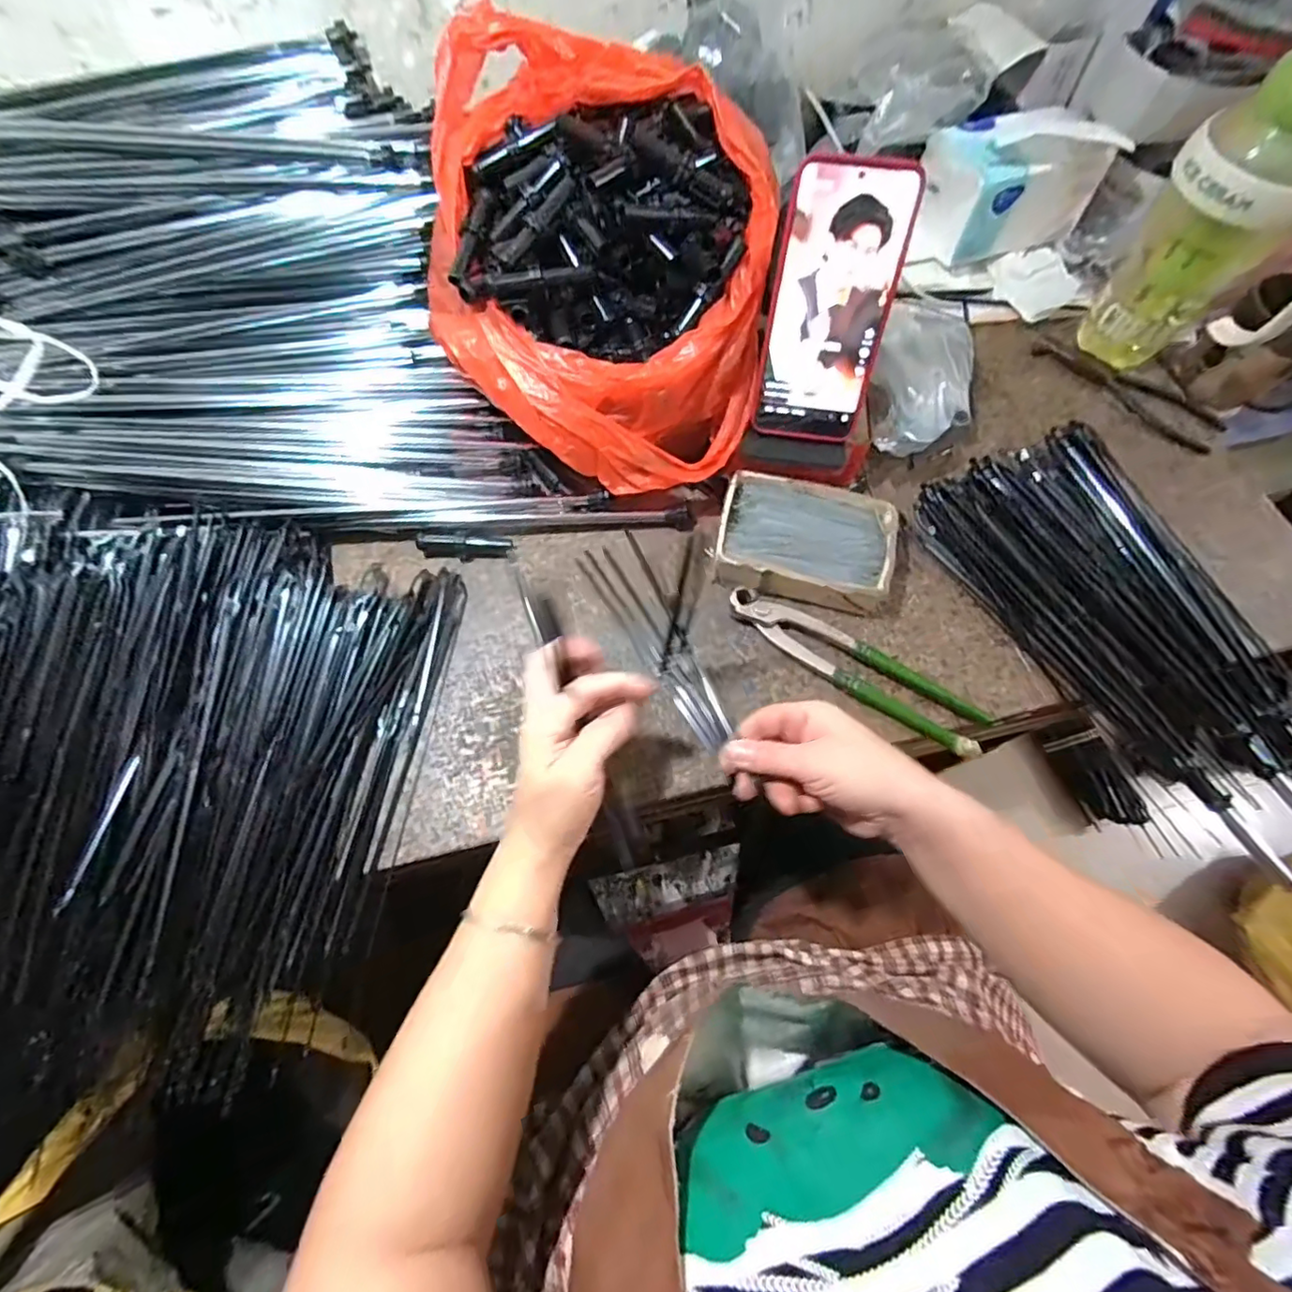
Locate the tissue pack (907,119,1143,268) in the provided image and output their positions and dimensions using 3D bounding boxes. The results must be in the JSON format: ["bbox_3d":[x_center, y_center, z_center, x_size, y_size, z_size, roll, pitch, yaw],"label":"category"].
[{"bbox_3d":[0.345,-0.443,0.564,0.149,0.101,0.088,-20,69,-9],"label":"tissue pack"}]

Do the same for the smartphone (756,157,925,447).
[{"bbox_3d":[0.123,-0.223,0.398,0.077,0.163,0.013,7,37,2],"label":"smartphone"}]

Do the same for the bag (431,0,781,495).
[{"bbox_3d":[-0.034,-0.271,0.427,0.237,0.157,0.248,4,68,1],"label":"bag"}]

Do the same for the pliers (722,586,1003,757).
[{"bbox_3d":[0.153,0.011,0.432,0.197,0.018,0.043,33,71,12],"label":"pliers"}]

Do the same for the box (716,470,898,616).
[{"bbox_3d":[0.122,-0.079,0.457,0.126,0.034,0.098,16,68,5],"label":"box"}]

